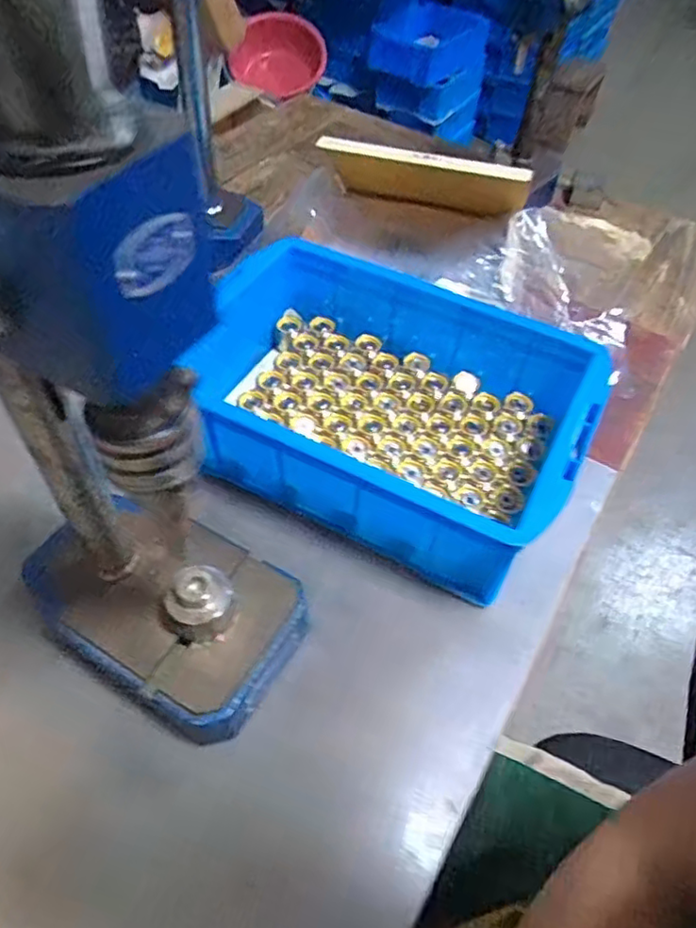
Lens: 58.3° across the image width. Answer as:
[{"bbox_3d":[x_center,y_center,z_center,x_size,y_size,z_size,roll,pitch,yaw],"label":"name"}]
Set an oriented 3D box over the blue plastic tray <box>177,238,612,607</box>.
[{"bbox_3d":[0.025,-0.052,0.582,0.358,0.136,0.236,25,55,16],"label":"blue plastic tray"}]

